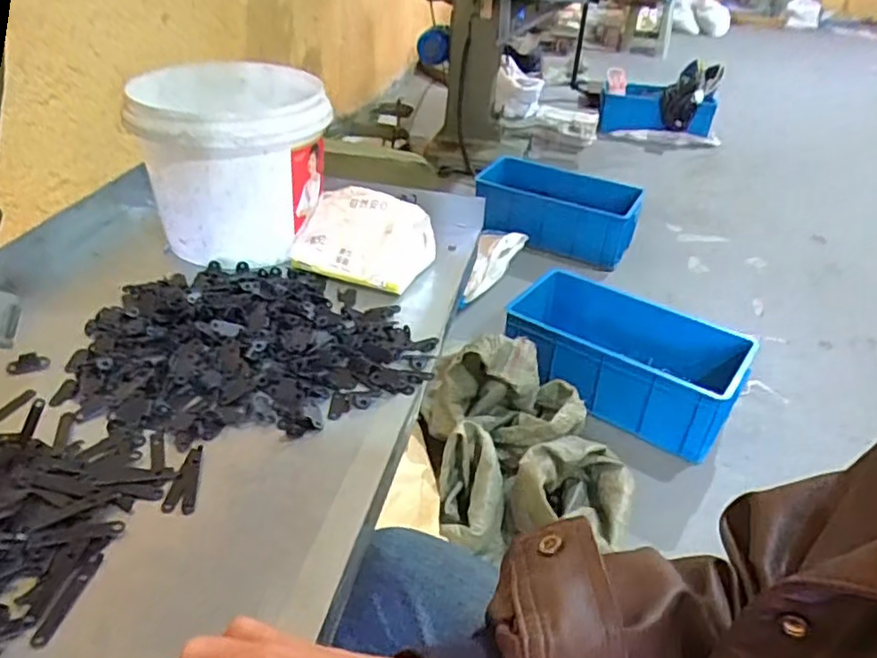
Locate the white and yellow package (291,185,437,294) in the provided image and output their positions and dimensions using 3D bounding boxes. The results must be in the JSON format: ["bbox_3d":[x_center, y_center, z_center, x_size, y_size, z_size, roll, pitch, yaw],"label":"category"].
[{"bbox_3d":[-0.075,-0.093,0.630,0.135,0.073,0.074,9,36,7],"label":"white and yellow package"}]

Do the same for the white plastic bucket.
[{"bbox_3d":[-0.207,-0.177,0.674,0.167,0.143,0.196,-8,37,-15],"label":"white plastic bucket"}]

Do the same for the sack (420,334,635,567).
[{"bbox_3d":[0.176,0.232,1.395,0.398,0.221,0.471,-2,36,-7],"label":"sack"}]

